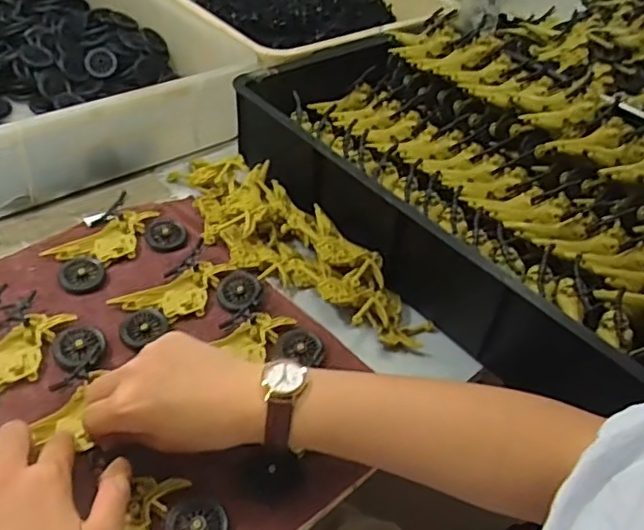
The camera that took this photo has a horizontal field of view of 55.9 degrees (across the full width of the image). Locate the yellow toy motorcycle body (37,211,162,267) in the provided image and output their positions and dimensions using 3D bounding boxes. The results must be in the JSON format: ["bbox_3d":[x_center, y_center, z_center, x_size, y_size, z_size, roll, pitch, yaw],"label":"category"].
[{"bbox_3d":[-0.194,-0.023,0.553,0.102,0.011,0.048,-28,54,-31],"label":"yellow toy motorcycle body"}]

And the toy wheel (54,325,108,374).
[{"bbox_3d":[-0.181,0.062,0.457,0.037,0.006,0.044,-17,49,-24],"label":"toy wheel"}]

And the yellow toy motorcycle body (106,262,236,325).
[{"bbox_3d":[-0.118,0.026,0.513,0.102,0.012,0.045,-21,51,-27],"label":"yellow toy motorcycle body"}]

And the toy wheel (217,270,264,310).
[{"bbox_3d":[-0.070,0.021,0.513,0.039,0.008,0.041,4,44,-4],"label":"toy wheel"}]

